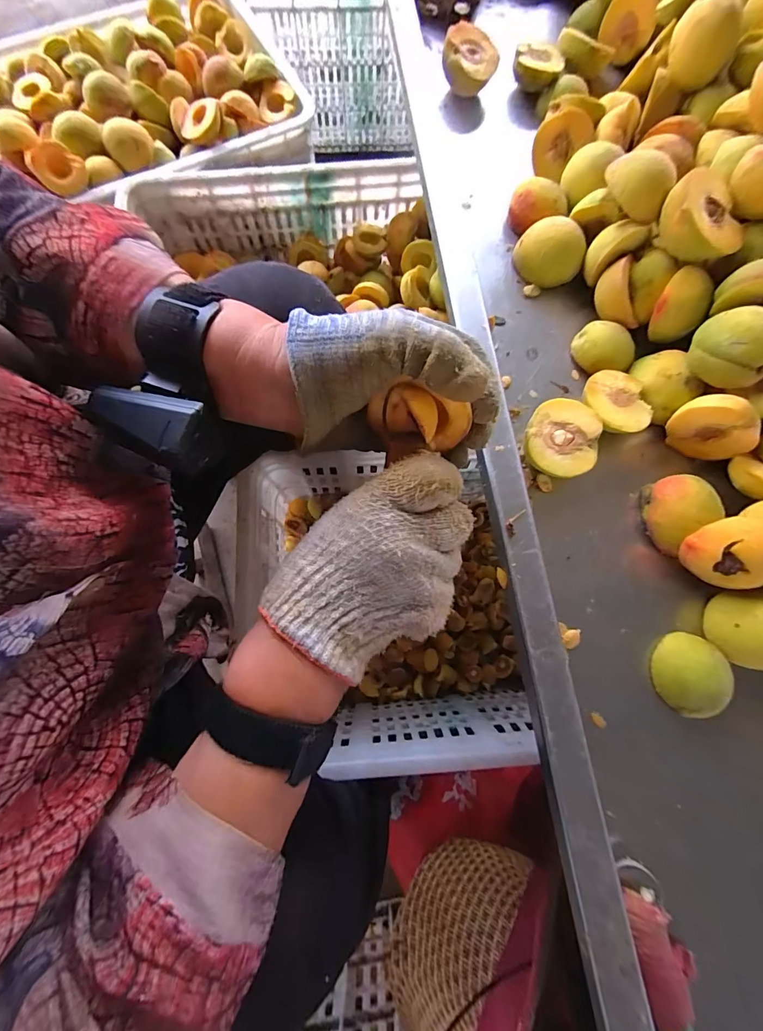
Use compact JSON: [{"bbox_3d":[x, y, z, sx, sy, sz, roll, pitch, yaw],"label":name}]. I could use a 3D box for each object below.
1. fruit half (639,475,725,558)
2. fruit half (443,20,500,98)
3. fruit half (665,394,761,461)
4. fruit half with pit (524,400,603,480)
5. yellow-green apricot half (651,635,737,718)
[{"bbox_3d":[0.245,-0.001,0.329,0.043,0.034,0.062,7,77,1],"label":"fruit half"},{"bbox_3d":[0.097,-0.495,0.438,0.044,0.037,0.049,-38,80,-9],"label":"fruit half"},{"bbox_3d":[0.276,-0.074,0.336,0.060,0.057,0.024,29,78,6],"label":"fruit half"},{"bbox_3d":[0.147,-0.060,0.341,0.057,0.040,0.060,0,77,-1],"label":"fruit half with pit"},{"bbox_3d":[0.235,0.120,0.304,0.046,0.023,0.058,11,77,2],"label":"yellow-green apricot half"}]

